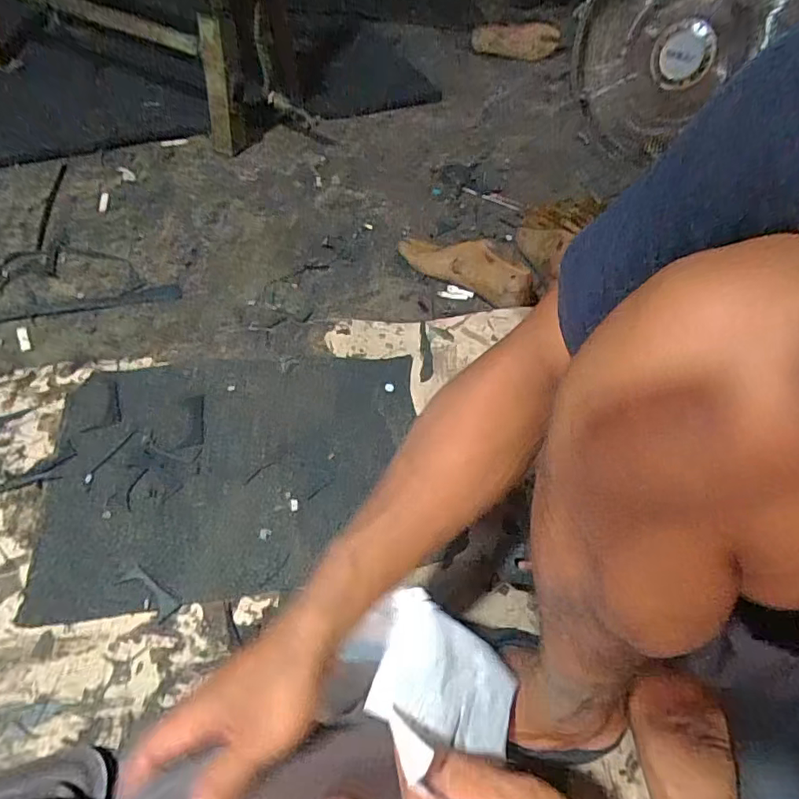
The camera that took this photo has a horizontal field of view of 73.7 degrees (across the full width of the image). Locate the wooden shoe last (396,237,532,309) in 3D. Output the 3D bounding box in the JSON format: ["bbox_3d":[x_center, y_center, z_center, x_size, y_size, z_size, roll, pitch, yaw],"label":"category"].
[{"bbox_3d":[0.104,-0.212,0.837,0.225,0.066,0.069,30,55,16],"label":"wooden shoe last"}]

